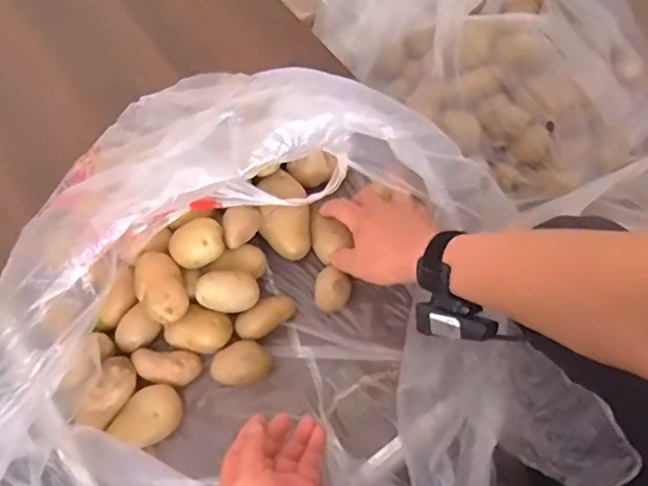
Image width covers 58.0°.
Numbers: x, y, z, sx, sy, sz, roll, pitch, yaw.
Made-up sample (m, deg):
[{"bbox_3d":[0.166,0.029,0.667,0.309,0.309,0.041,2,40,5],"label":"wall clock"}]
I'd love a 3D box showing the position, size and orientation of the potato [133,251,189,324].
[{"bbox_3d":[-0.173,0.048,0.619,0.054,0.039,0.075,-38,69,-13],"label":"potato"}]

